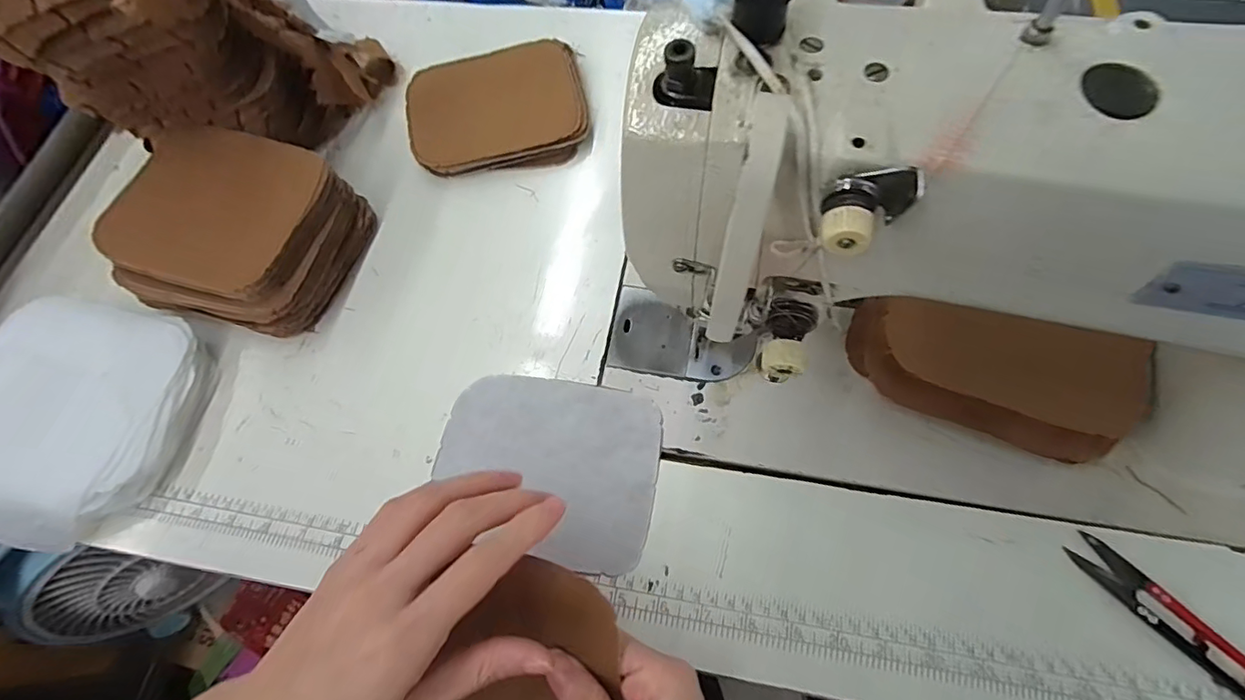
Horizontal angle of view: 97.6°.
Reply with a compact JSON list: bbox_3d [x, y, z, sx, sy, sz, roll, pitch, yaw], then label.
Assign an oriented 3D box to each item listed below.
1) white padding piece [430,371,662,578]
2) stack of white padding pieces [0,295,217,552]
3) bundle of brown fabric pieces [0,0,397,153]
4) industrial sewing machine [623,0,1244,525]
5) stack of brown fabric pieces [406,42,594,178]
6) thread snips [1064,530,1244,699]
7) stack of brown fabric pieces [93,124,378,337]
[{"bbox_3d":[-0.049,0.073,0.350,0.140,0.009,0.111,11,68,7],"label":"white padding piece"},{"bbox_3d":[-0.382,0.042,0.362,0.169,0.030,0.152,8,68,8],"label":"stack of white padding pieces"},{"bbox_3d":[-0.307,-0.232,0.400,0.142,0.165,0.202,28,72,15],"label":"bundle of brown fabric pieces"},{"bbox_3d":[0.279,-0.004,0.234,0.571,0.237,0.134,8,68,8],"label":"industrial sewing machine"},{"bbox_3d":[-0.105,-0.203,0.462,0.145,0.023,0.118,-7,67,2],"label":"stack of brown fabric pieces"},{"bbox_3d":[0.288,0.141,0.285,0.020,0.014,0.101,-41,70,-12],"label":"thread snips"},{"bbox_3d":[-0.285,-0.088,0.398,0.159,0.059,0.130,13,69,10],"label":"stack of brown fabric pieces"}]

